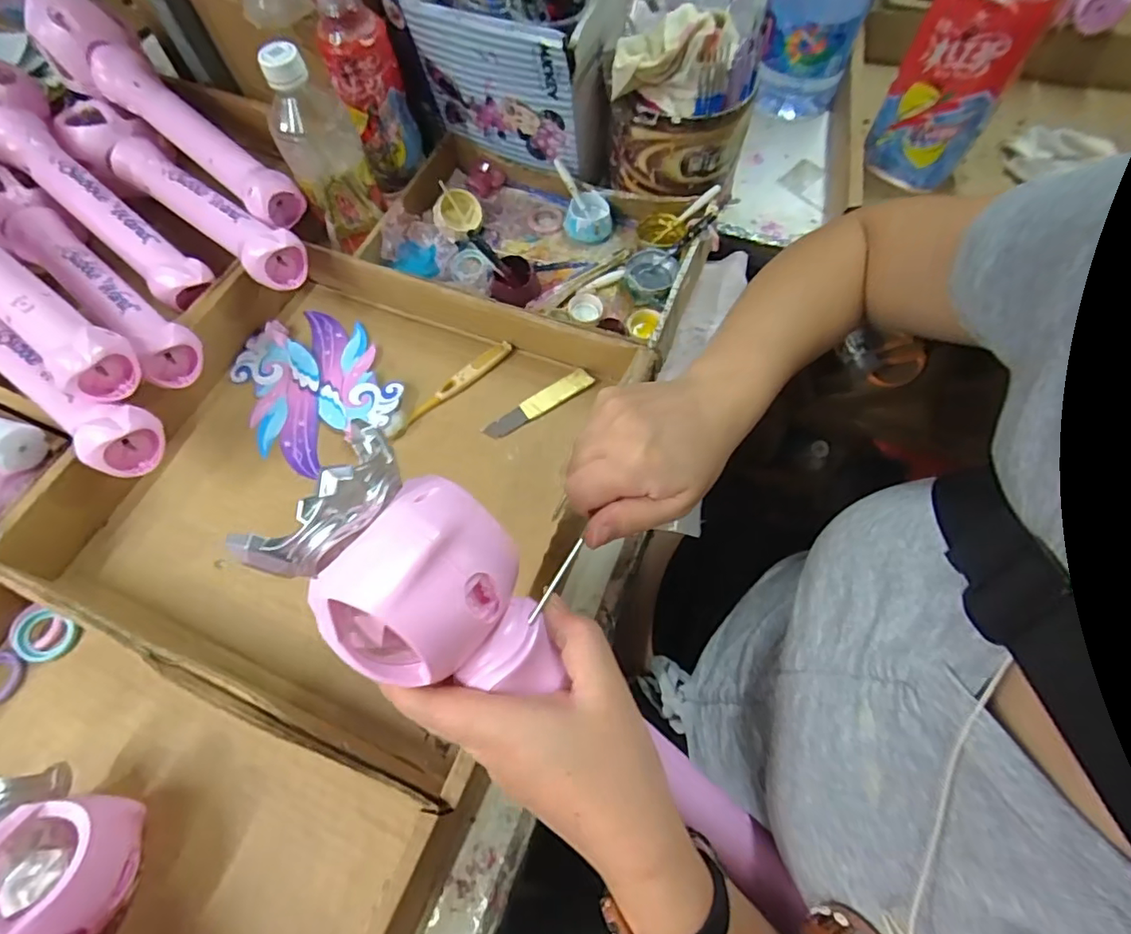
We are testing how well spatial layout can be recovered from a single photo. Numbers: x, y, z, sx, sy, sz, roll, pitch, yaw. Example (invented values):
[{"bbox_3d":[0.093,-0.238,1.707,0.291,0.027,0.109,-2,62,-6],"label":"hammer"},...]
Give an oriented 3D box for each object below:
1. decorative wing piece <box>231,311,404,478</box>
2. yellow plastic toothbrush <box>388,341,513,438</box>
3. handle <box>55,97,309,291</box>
[{"bbox_3d":[-0.225,-0.075,0.499,0.119,0.010,0.155,-33,67,-10],"label":"decorative wing piece"},{"bbox_3d":[-0.099,-0.069,0.487,0.132,0.009,0.018,-38,70,-16],"label":"yellow plastic toothbrush"},{"bbox_3d":[-0.358,-0.260,0.517,0.329,0.047,0.062,34,69,15],"label":"handle"}]

